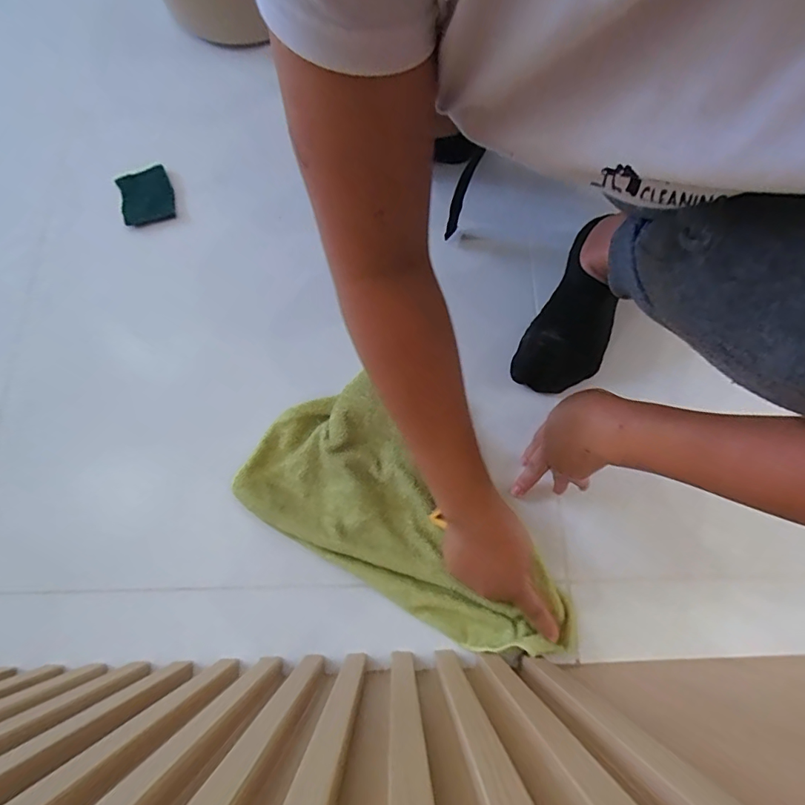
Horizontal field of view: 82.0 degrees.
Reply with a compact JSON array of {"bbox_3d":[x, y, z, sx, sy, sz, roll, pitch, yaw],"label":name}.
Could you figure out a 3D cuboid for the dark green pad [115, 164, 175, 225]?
[{"bbox_3d":[-0.322,-0.259,0.581,0.063,0.009,0.080,-16,74,-6],"label":"dark green pad"}]

